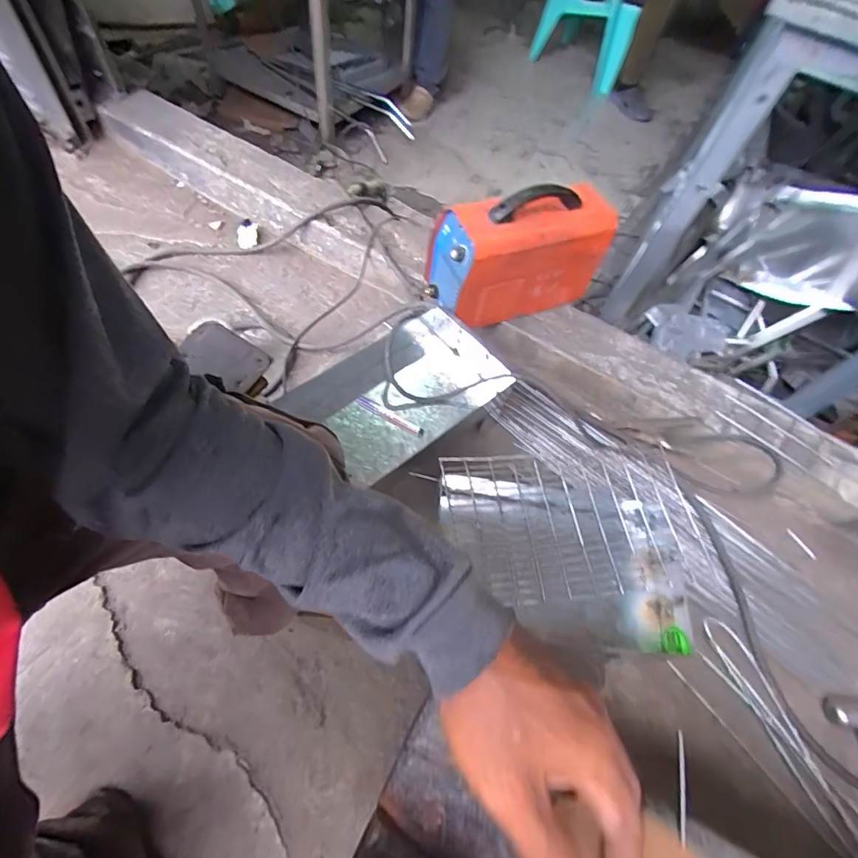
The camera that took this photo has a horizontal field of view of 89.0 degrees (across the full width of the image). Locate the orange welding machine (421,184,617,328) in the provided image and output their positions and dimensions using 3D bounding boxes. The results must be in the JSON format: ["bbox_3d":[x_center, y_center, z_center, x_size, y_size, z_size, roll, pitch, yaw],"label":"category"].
[{"bbox_3d":[0.176,-0.342,0.871,0.325,0.236,0.152,-10,62,-14],"label":"orange welding machine"}]

